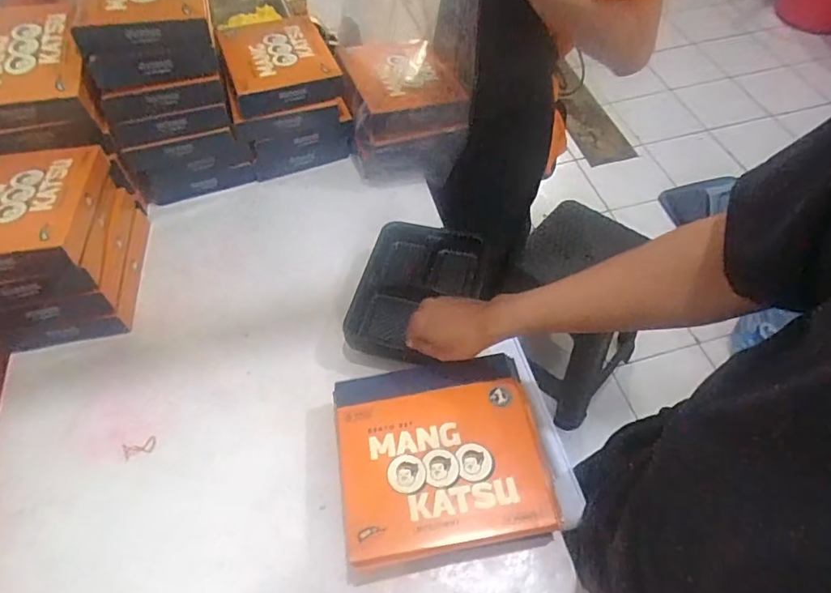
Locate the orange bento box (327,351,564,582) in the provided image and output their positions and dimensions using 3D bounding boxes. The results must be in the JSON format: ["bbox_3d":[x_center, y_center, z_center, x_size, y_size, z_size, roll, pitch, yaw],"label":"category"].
[{"bbox_3d":[0.034,0.189,0.623,0.236,0.067,0.222,-8,55,-2],"label":"orange bento box"}]

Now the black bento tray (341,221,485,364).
[{"bbox_3d":[0.006,-0.010,0.786,0.169,0.027,0.227,22,70,-5],"label":"black bento tray"}]

